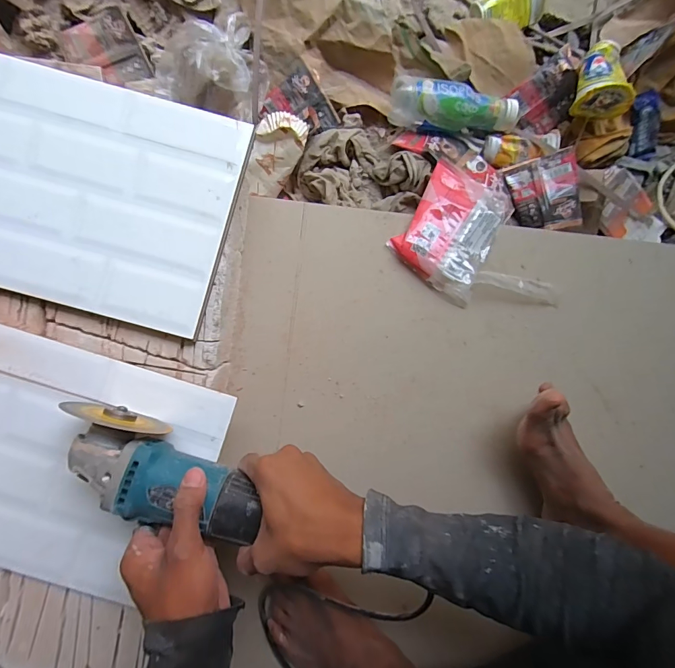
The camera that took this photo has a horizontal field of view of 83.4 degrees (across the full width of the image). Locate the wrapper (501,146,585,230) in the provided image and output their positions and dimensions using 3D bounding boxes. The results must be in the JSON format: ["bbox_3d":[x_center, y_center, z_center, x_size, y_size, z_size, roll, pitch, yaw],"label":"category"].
[{"bbox_3d":[0.298,-0.203,0.548,0.086,0.016,0.105,-9,87,30],"label":"wrapper"}]

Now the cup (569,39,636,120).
[{"bbox_3d":[0.362,-0.352,0.519,0.063,0.062,0.085,12,88,-2],"label":"cup"}]

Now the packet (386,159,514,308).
[{"bbox_3d":[0.163,-0.147,0.510,0.125,0.033,0.178,32,88,1],"label":"packet"}]

